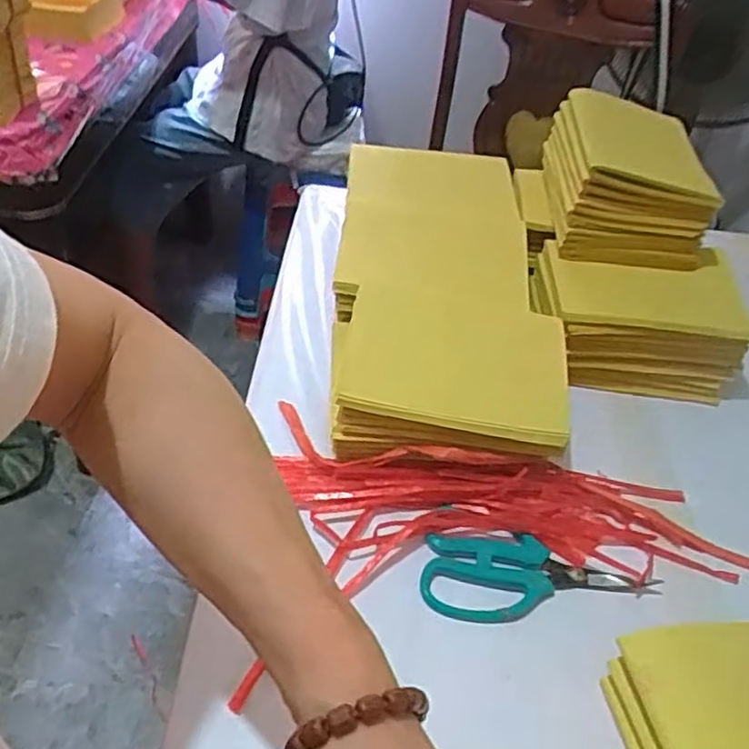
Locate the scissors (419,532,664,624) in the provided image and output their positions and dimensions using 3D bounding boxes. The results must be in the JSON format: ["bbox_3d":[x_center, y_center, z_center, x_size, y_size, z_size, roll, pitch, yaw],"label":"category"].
[{"bbox_3d":[0.105,0.132,0.459,0.146,0.010,0.059,2,43,-5],"label":"scissors"}]

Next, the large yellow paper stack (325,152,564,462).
[{"bbox_3d":[0.052,-0.083,0.598,0.162,0.059,0.359,3,43,-5],"label":"large yellow paper stack"}]

